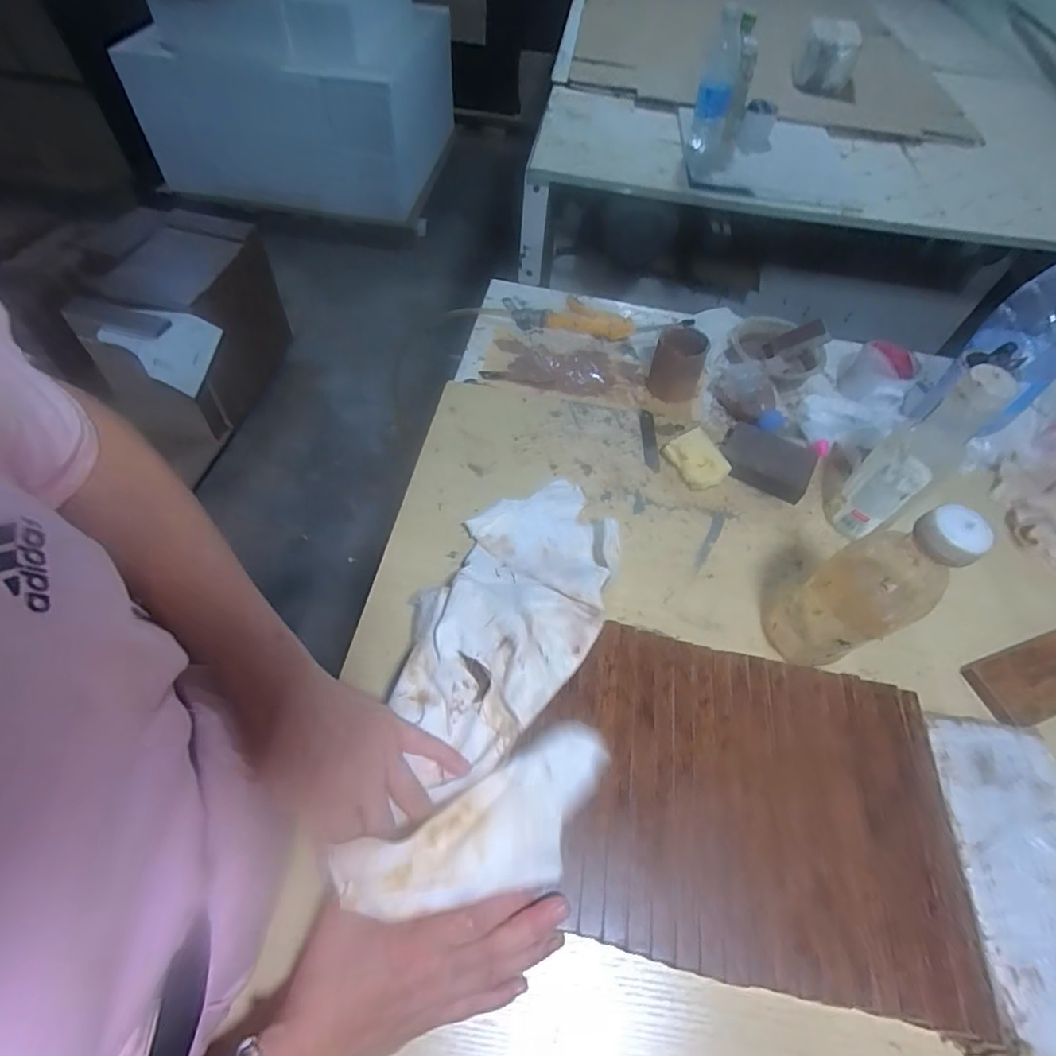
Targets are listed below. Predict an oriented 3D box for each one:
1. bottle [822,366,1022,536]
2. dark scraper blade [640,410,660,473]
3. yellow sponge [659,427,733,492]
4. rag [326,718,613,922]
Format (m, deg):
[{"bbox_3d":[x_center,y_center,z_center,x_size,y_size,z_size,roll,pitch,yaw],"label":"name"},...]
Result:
[{"bbox_3d":[0.365,-0.066,0.521,0.060,0.203,0.058,37,61,18],"label":"bottle"},{"bbox_3d":[0.148,-0.106,0.651,0.018,0.006,0.088,2,60,-2],"label":"dark scraper blade"},{"bbox_3d":[0.195,-0.080,0.621,0.046,0.034,0.072,-24,62,-19],"label":"yellow sponge"},{"bbox_3d":[-0.020,0.195,0.343,0.185,0.030,0.072,-18,60,-27],"label":"rag"}]

